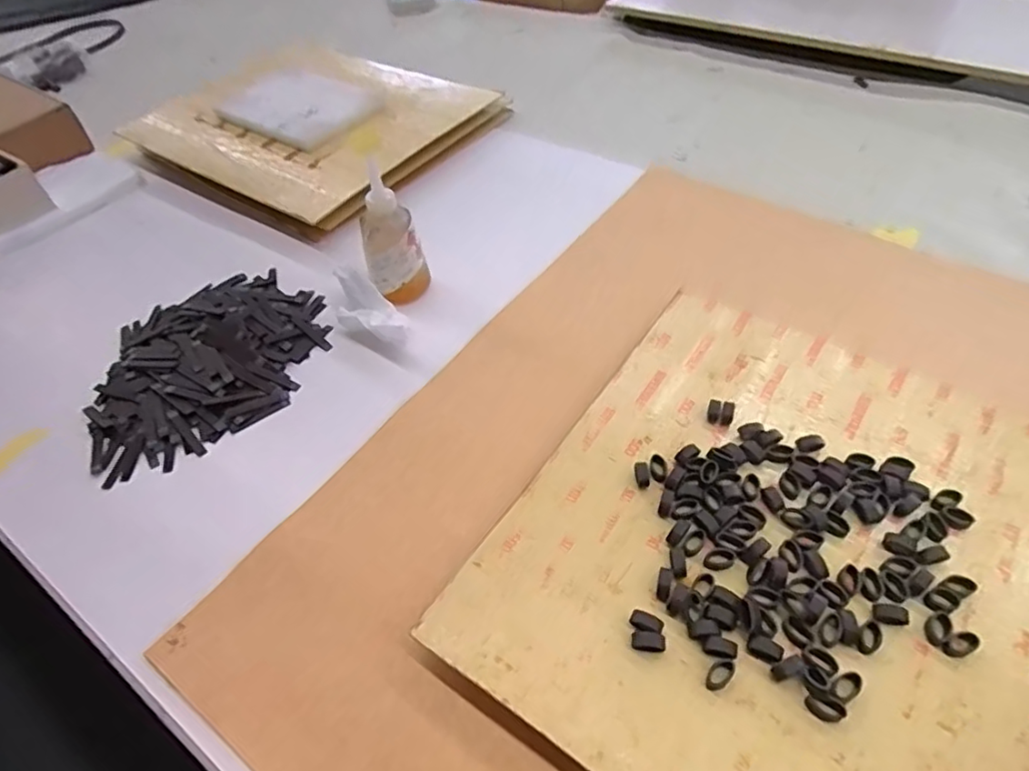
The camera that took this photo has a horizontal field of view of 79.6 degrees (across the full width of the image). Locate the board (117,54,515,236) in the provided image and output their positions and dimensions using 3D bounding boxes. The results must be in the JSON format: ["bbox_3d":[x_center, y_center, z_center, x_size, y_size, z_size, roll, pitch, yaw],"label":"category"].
[{"bbox_3d":[-0.293,-0.391,0.901,0.429,0.050,0.372,23,55,22],"label":"board"}]

